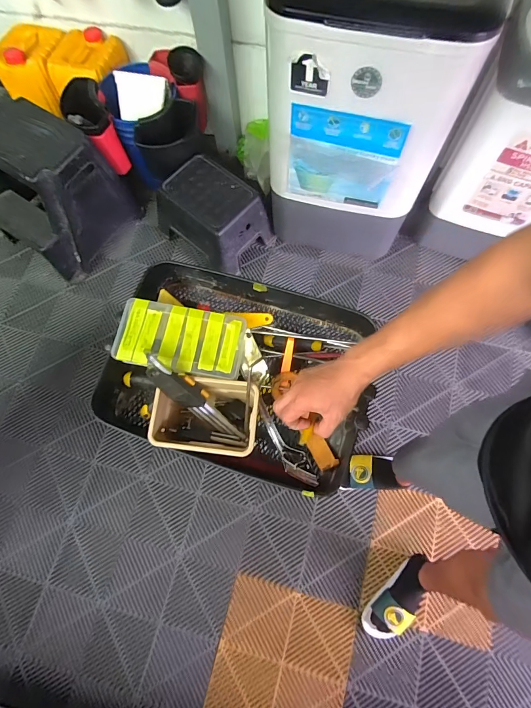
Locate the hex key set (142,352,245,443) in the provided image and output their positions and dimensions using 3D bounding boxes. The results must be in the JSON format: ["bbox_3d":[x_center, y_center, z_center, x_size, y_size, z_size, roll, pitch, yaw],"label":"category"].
[{"bbox_3d":[-0.119,0.068,0.583,0.043,0.042,0.190,-50,116,-13],"label":"hex key set"}]

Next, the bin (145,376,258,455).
[{"bbox_3d":[-0.094,0.105,0.602,0.162,0.092,0.112,5,72,4],"label":"bin"}]

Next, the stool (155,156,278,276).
[{"bbox_3d":[-0.203,-0.530,1.419,0.378,0.231,0.274,37,77,13],"label":"stool"}]

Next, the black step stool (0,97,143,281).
[{"bbox_3d":[-0.810,-0.620,1.376,0.395,0.400,0.437,31,76,12],"label":"black step stool"}]

